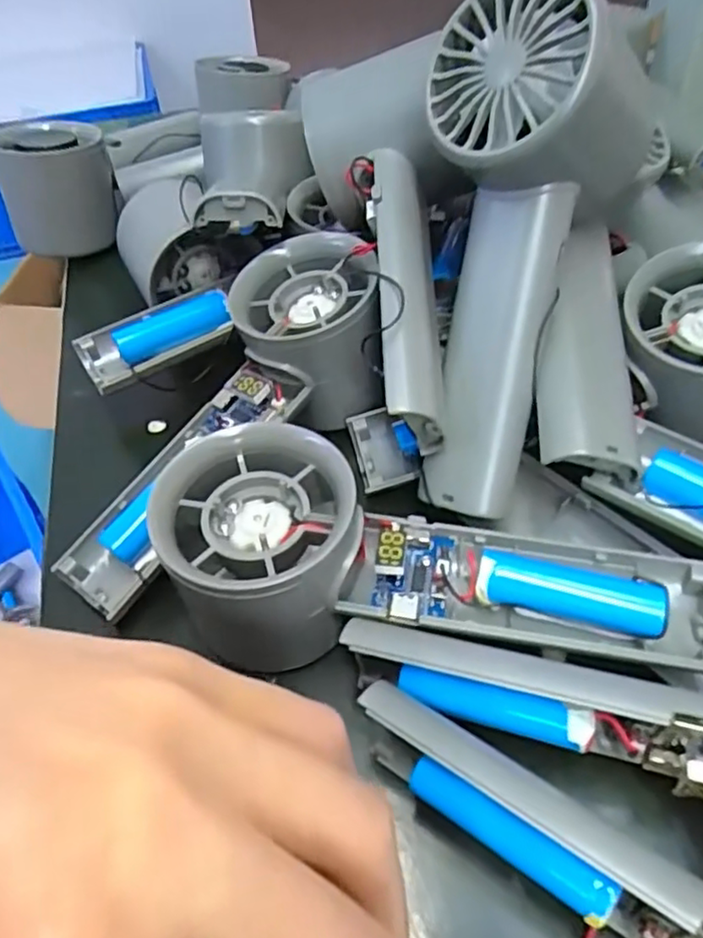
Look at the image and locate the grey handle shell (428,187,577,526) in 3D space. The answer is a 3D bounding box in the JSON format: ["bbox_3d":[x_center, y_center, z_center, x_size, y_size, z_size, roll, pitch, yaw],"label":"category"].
[{"bbox_3d":[0.046,-0.037,0.210,0.030,0.011,0.103,11,95,14],"label":"grey handle shell"}]

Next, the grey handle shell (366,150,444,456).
[{"bbox_3d":[0.017,-0.061,0.217,0.019,0.029,0.105,-5,72,0],"label":"grey handle shell"}]

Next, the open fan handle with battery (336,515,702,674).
[{"bbox_3d":[0.051,0.034,0.182,0.100,0.017,0.034,7,50,10],"label":"open fan handle with battery"}]

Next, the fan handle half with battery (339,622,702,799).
[{"bbox_3d":[0.049,0.060,0.167,0.104,0.034,0.020,14,52,16],"label":"fan handle half with battery"}]

